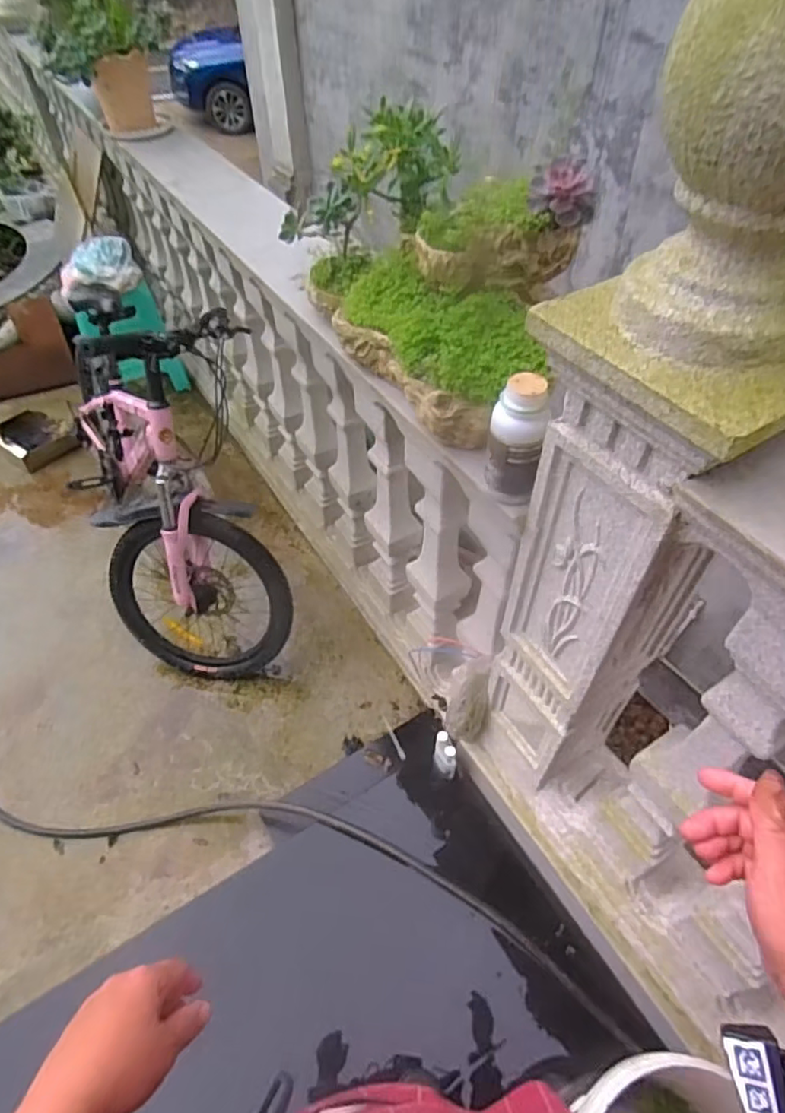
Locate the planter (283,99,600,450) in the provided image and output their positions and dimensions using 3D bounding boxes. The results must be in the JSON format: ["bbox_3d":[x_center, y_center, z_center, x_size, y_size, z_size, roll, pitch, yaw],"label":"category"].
[{"bbox_3d":[0.014,-0.491,0.964,0.218,0.301,0.622,-23,54,-18],"label":"planter"}]

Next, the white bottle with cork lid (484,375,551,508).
[{"bbox_3d":[0.159,-0.148,0.779,0.066,0.165,0.063,8,51,7],"label":"white bottle with cork lid"}]

